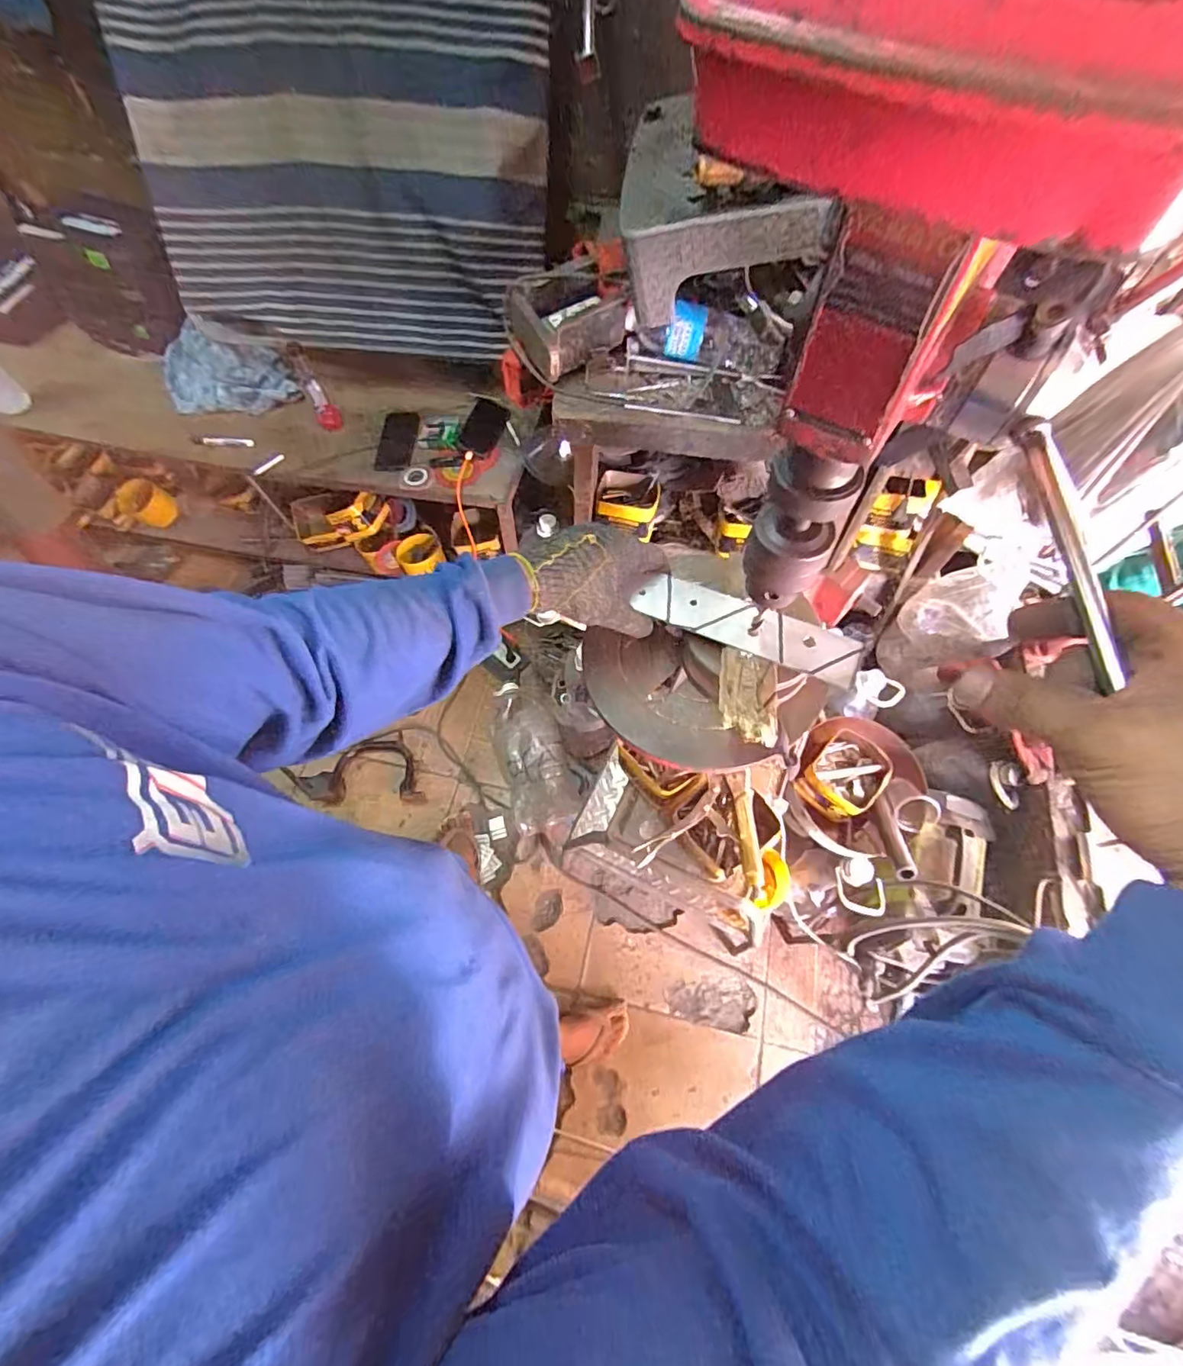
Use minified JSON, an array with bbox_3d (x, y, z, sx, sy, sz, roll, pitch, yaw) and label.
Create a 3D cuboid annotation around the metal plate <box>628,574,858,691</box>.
[{"bbox_3d":[0.140,-0.051,0.510,0.194,0.007,0.048,24,76,15],"label":"metal plate"}]

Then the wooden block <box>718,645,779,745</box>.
[{"bbox_3d":[0.135,0.009,0.489,0.046,0.017,0.083,5,65,3],"label":"wooden block"}]

